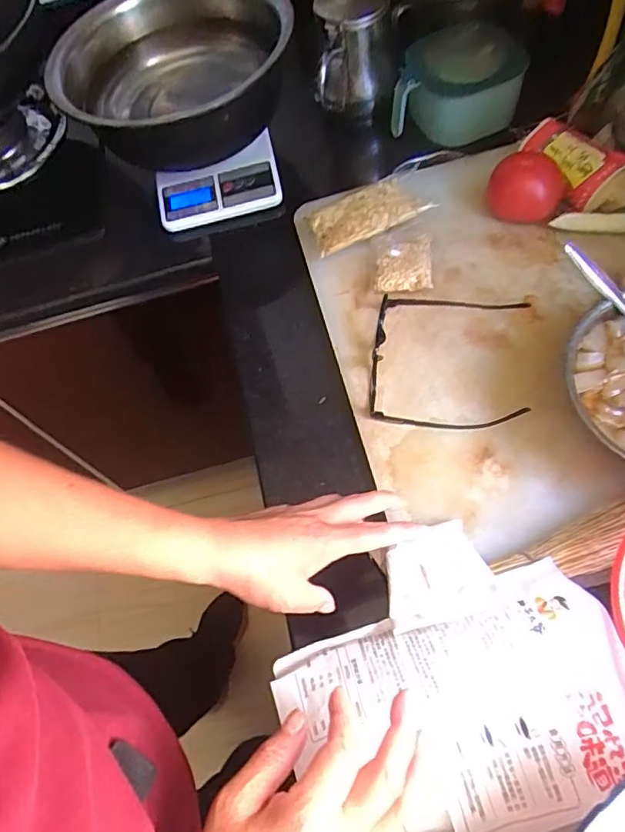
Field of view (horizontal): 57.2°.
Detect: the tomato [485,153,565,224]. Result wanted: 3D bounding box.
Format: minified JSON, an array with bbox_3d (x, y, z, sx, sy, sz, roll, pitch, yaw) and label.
[{"bbox_3d":[0.227,-0.244,0.612,0.072,0.057,0.058,22,65,12],"label":"tomato"}]

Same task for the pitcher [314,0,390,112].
[{"bbox_3d":[0.048,-0.436,0.692,0.090,0.114,0.111,4,62,3],"label":"pitcher"}]

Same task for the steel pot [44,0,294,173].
[{"bbox_3d":[-0.163,-0.417,0.699,0.279,0.118,0.324,-40,59,-11],"label":"steel pot"}]

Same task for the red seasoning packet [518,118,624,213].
[{"bbox_3d":[0.270,-0.273,0.616,0.079,0.016,0.101,-43,66,1],"label":"red seasoning packet"}]

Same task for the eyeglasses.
[{"bbox_3d":[0.131,-0.059,0.557,0.144,0.039,0.147,9,63,5],"label":"eyeglasses"}]

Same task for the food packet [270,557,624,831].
[{"bbox_3d":[0.102,0.197,0.378,0.223,0.042,0.148,-17,63,-8],"label":"food packet"}]

